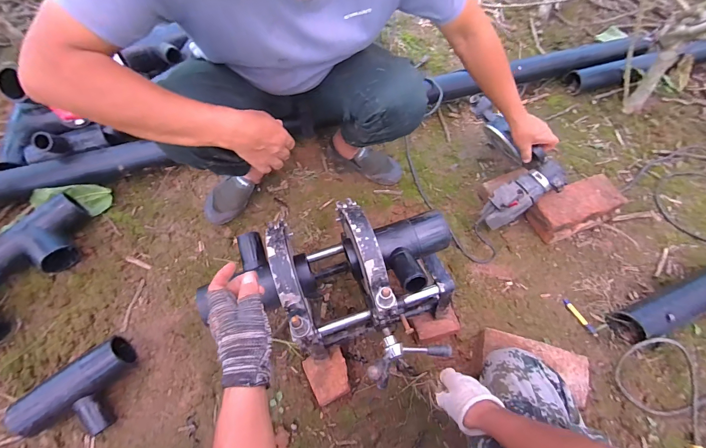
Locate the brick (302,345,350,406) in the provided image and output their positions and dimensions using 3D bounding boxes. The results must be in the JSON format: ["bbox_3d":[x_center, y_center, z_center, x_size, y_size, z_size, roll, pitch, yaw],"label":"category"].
[{"bbox_3d":[-0.060,0.373,0.799,0.096,0.036,0.111,-18,55,-12],"label":"brick"}]

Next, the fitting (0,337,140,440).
[{"bbox_3d":[-0.600,0.378,0.719,0.156,0.102,0.242,37,62,25],"label":"fitting"}]

